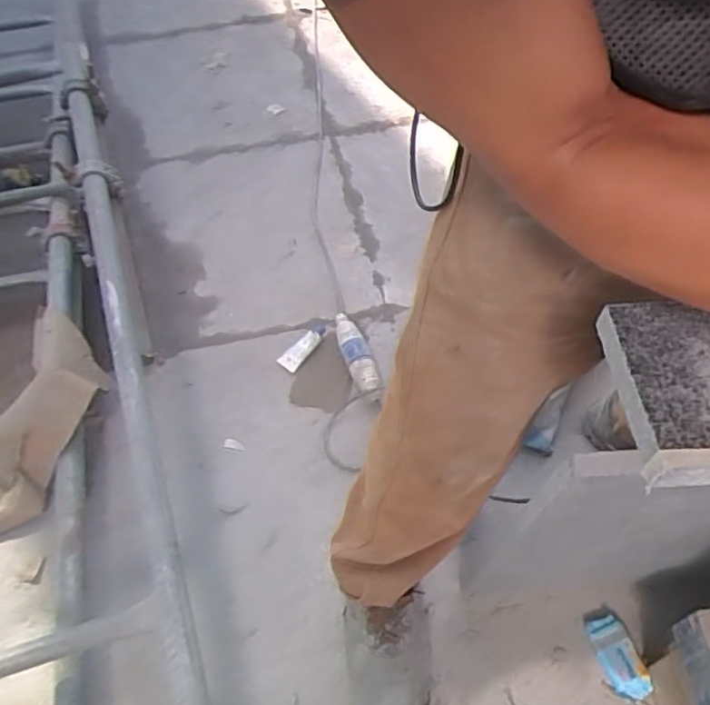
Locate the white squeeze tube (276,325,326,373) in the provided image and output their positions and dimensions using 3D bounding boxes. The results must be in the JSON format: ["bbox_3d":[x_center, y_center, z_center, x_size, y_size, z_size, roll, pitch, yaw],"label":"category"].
[{"bbox_3d":[-0.101,-0.010,1.284,0.036,0.018,0.119,31,61,21],"label":"white squeeze tube"}]

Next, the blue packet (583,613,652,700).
[{"bbox_3d":[0.378,0.439,0.943,0.054,0.029,0.113,-16,56,-10],"label":"blue packet"}]

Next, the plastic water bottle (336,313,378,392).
[{"bbox_3d":[-0.001,-0.004,1.247,0.050,0.045,0.177,-15,56,-9],"label":"plastic water bottle"}]

